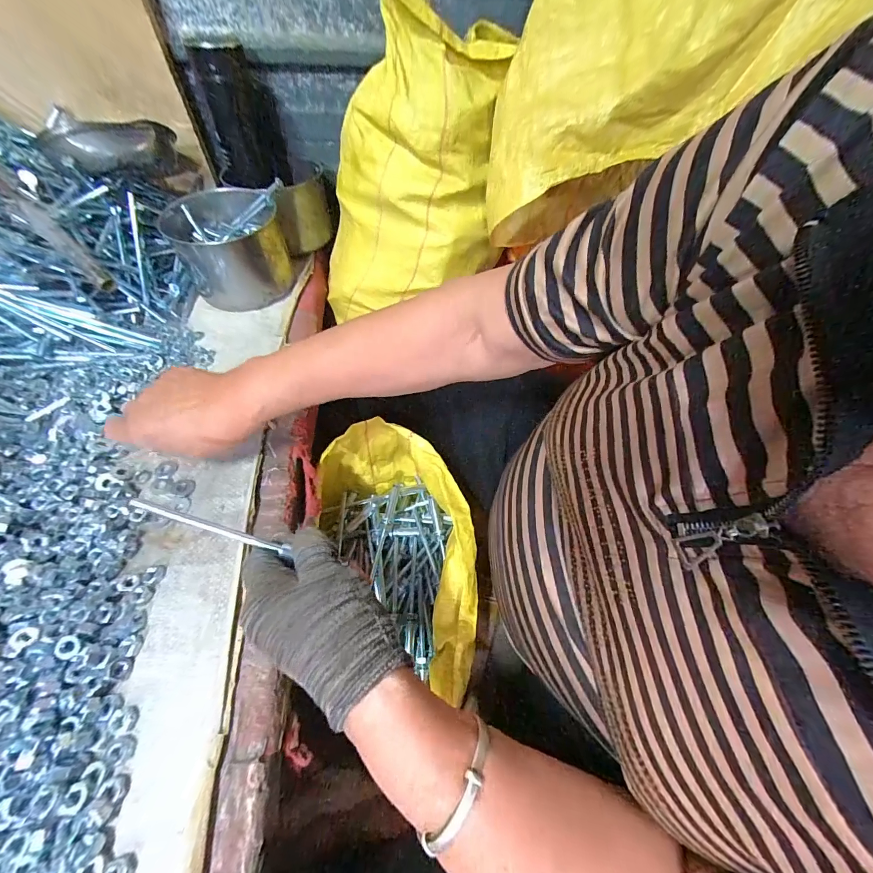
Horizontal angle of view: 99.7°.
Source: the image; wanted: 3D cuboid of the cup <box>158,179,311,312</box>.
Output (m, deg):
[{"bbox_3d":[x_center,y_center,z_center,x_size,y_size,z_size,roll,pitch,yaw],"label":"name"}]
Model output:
[{"bbox_3d":[-0.264,-0.251,0.497,0.137,0.107,0.137,1,53,-1],"label":"cup"}]

